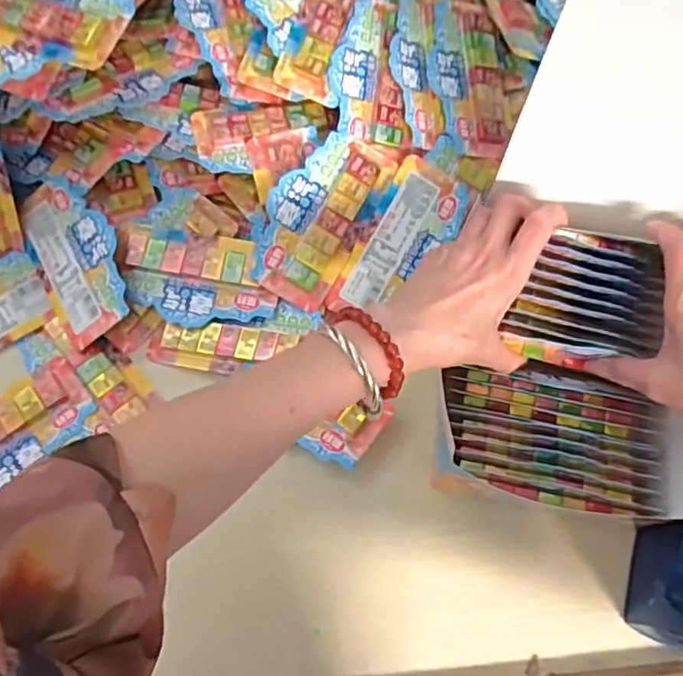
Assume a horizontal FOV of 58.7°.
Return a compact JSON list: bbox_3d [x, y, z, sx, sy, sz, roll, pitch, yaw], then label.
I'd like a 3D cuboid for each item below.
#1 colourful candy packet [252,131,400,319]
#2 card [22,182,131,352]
[{"bbox_3d":[-0.019,-0.100,0.495,0.077,0.011,0.144,30,85,-2],"label":"colourful candy packet"},{"bbox_3d":[-0.223,-0.067,0.507,0.073,0.007,0.140,-30,78,12],"label":"card"}]

